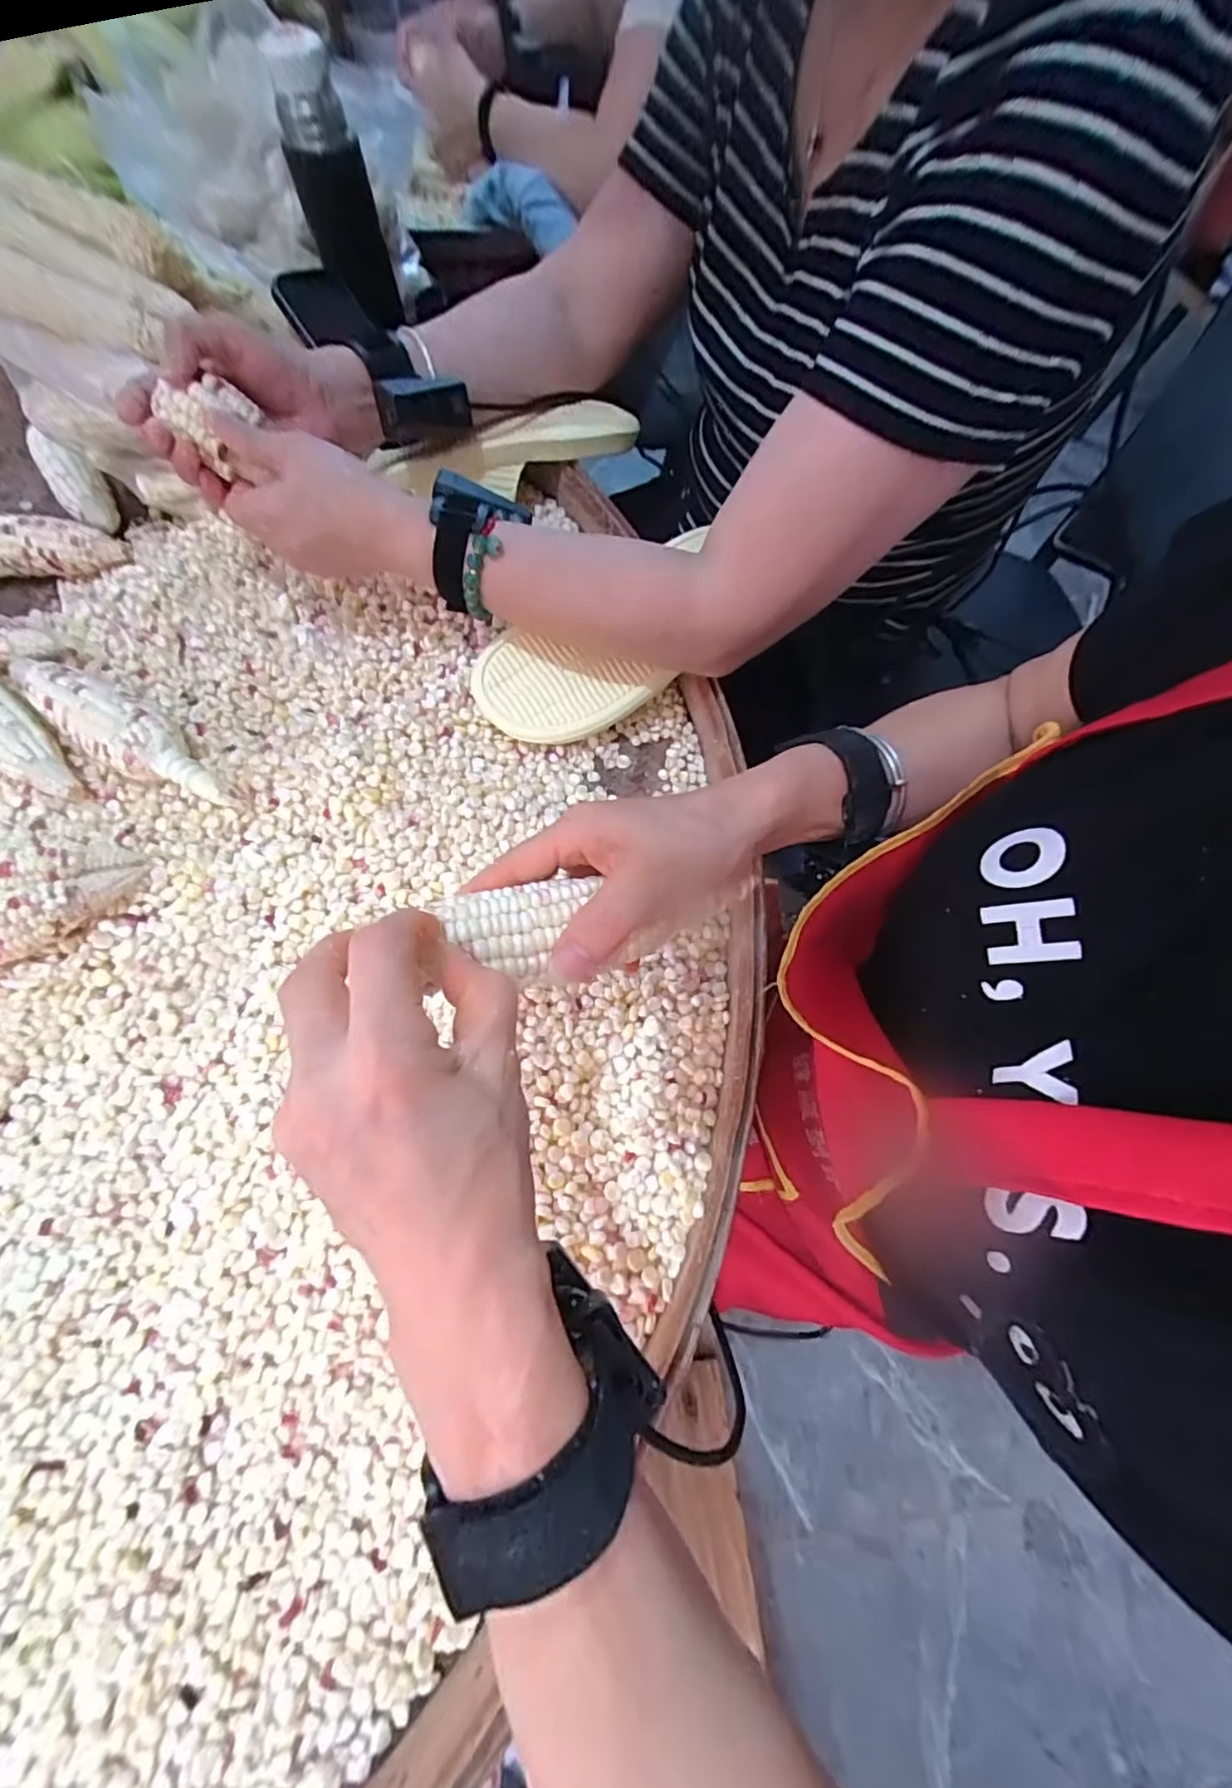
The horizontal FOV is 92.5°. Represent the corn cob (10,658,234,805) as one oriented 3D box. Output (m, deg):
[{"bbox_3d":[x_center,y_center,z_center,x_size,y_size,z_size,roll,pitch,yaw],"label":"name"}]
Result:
[{"bbox_3d":[-0.364,-0.122,0.428,0.216,0.040,0.053,34,75,10],"label":"corn cob"}]

